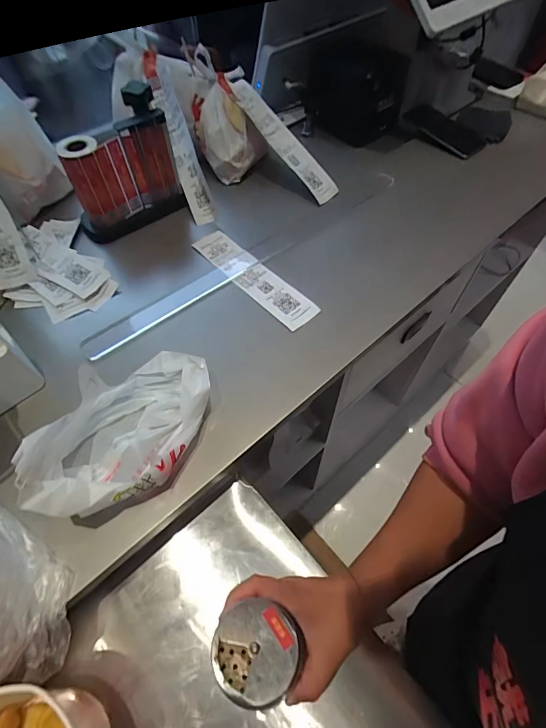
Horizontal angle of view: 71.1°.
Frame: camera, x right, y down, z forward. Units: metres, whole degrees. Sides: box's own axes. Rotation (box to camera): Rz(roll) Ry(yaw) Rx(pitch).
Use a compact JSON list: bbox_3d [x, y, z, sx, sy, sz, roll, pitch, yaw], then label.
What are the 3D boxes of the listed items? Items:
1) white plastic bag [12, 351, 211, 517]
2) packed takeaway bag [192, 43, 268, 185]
[{"bbox_3d":[-0.152,0.064,0.401,0.135,0.074,0.202,13,58,9],"label":"white plastic bag"},{"bbox_3d":[-0.084,-0.434,0.678,0.097,0.146,0.127,-27,61,-16],"label":"packed takeaway bag"}]

